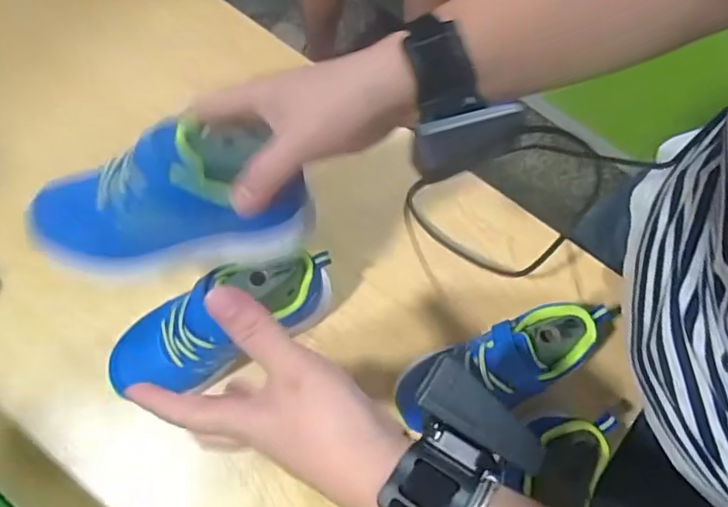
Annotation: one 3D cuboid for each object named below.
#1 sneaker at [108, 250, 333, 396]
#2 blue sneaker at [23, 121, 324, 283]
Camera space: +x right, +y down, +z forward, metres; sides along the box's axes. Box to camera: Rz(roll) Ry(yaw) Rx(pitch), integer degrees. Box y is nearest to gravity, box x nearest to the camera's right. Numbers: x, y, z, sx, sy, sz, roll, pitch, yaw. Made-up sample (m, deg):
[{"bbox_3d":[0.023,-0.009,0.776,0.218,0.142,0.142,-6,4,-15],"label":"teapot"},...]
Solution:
[{"bbox_3d":[-0.112,0.059,0.448,0.187,0.089,0.064,-25,75,-2],"label":"sneaker"},{"bbox_3d":[-0.134,-0.033,0.379,0.179,0.089,0.062,-11,74,-4],"label":"blue sneaker"}]

